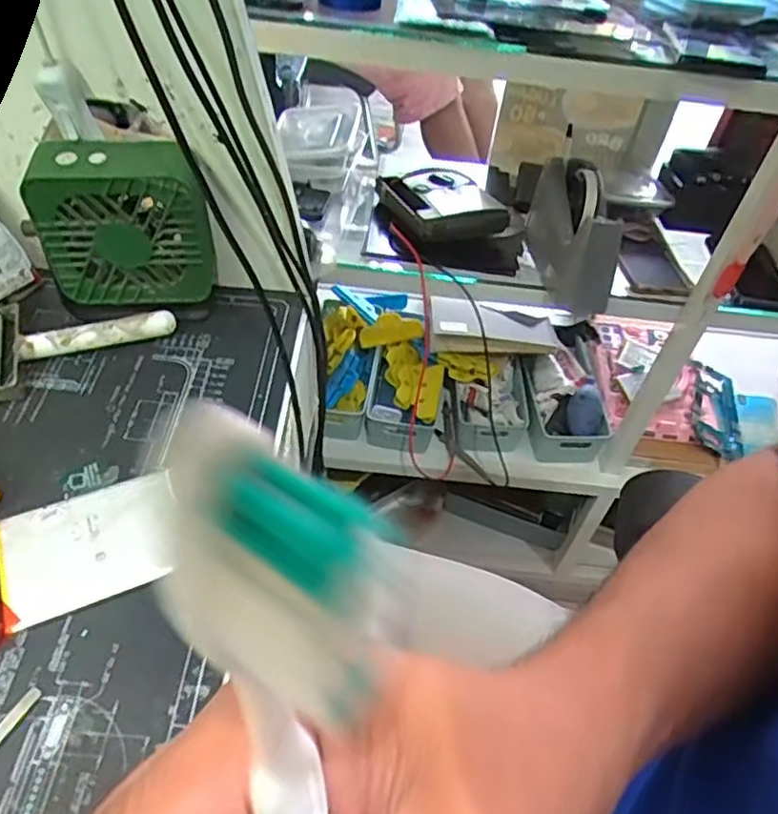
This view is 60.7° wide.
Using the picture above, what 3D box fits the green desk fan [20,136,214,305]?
[{"bbox_3d":[-0.161,-0.105,0.414,0.099,0.116,0.033,1,51,-5],"label":"green desk fan"}]

